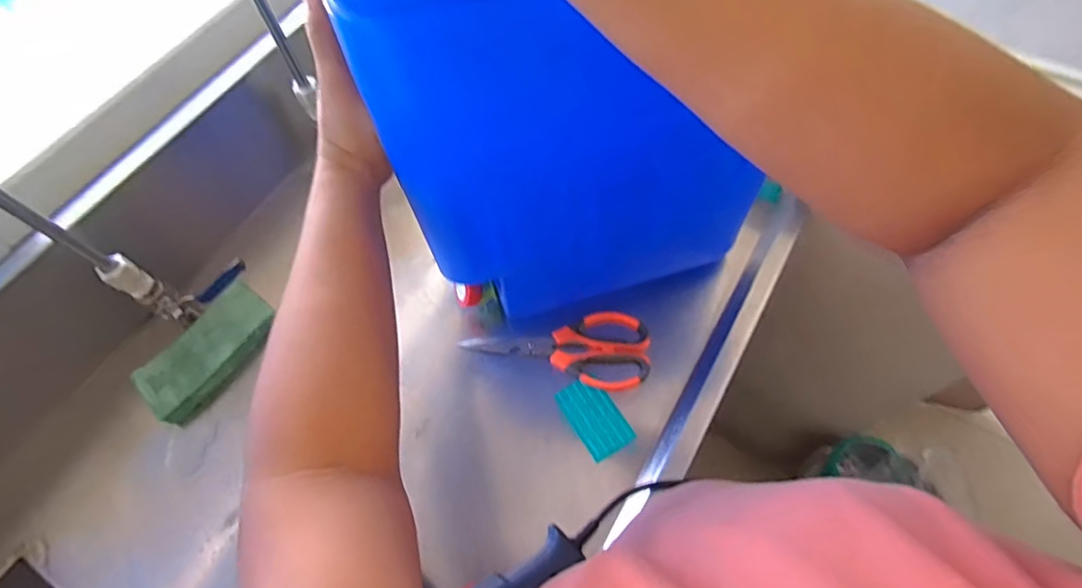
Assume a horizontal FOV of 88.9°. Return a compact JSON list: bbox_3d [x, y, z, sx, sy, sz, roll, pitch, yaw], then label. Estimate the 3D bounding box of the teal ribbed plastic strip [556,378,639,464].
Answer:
[{"bbox_3d":[0.054,0.123,0.556,0.047,0.007,0.080,-29,65,-12],"label":"teal ribbed plastic strip"}]

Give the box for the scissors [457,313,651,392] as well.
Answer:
[{"bbox_3d":[0.019,0.051,0.594,0.195,0.012,0.082,10,64,8],"label":"scissors"}]

